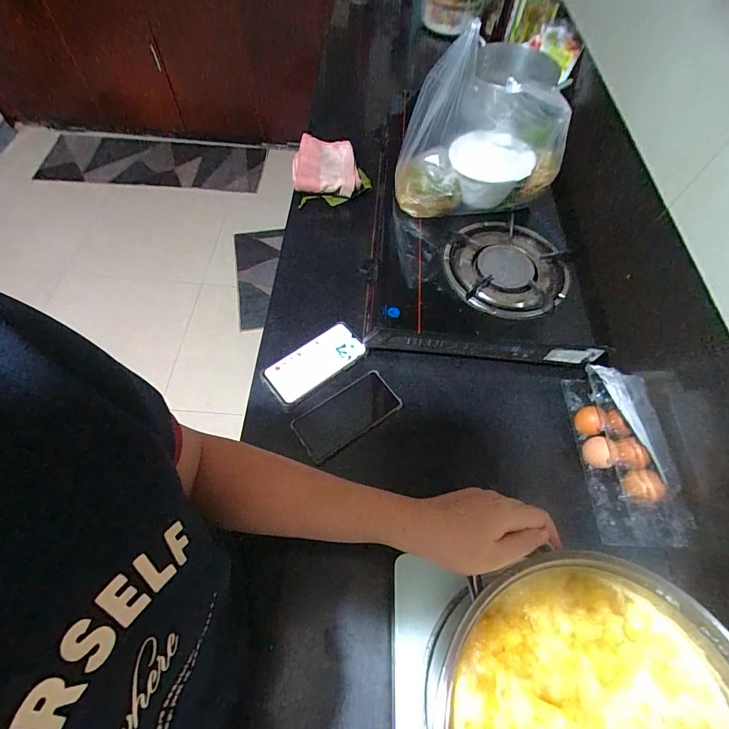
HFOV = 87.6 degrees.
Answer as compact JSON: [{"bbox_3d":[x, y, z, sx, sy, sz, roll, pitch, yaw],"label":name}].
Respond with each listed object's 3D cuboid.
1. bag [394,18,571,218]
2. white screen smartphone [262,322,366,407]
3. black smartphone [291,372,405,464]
[{"bbox_3d":[0.186,-0.360,0.592,0.244,0.224,0.116,-2,61,-5],"label":"bag"},{"bbox_3d":[-0.080,-0.004,0.617,0.162,0.013,0.077,-35,68,-20],"label":"white screen smartphone"},{"bbox_3d":[-0.026,0.076,0.580,0.160,0.007,0.076,-31,67,-19],"label":"black smartphone"}]

